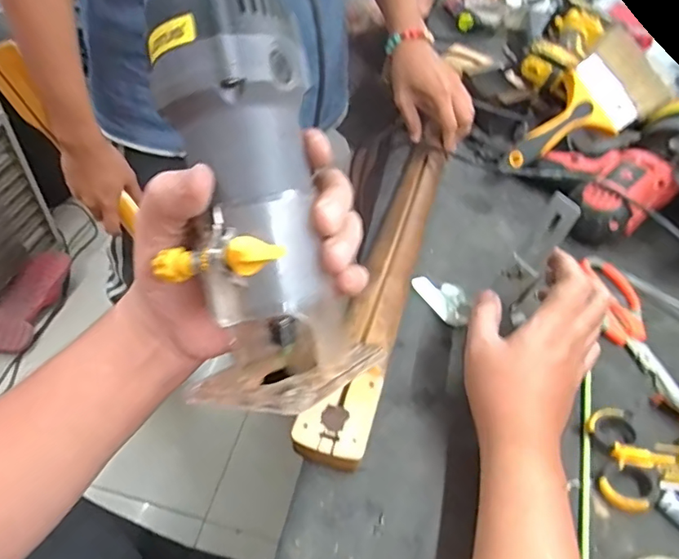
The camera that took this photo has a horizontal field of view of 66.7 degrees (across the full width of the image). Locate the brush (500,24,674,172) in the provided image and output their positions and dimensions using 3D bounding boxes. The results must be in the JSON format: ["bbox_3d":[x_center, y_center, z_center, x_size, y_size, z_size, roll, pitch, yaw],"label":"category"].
[{"bbox_3d":[0.307,-0.202,0.641,0.246,0.019,0.107,-44,91,-6],"label":"brush"}]

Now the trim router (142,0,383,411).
[{"bbox_3d":[-0.047,-0.041,0.264,0.087,0.231,0.077,-12,15,-15],"label":"trim router"}]

